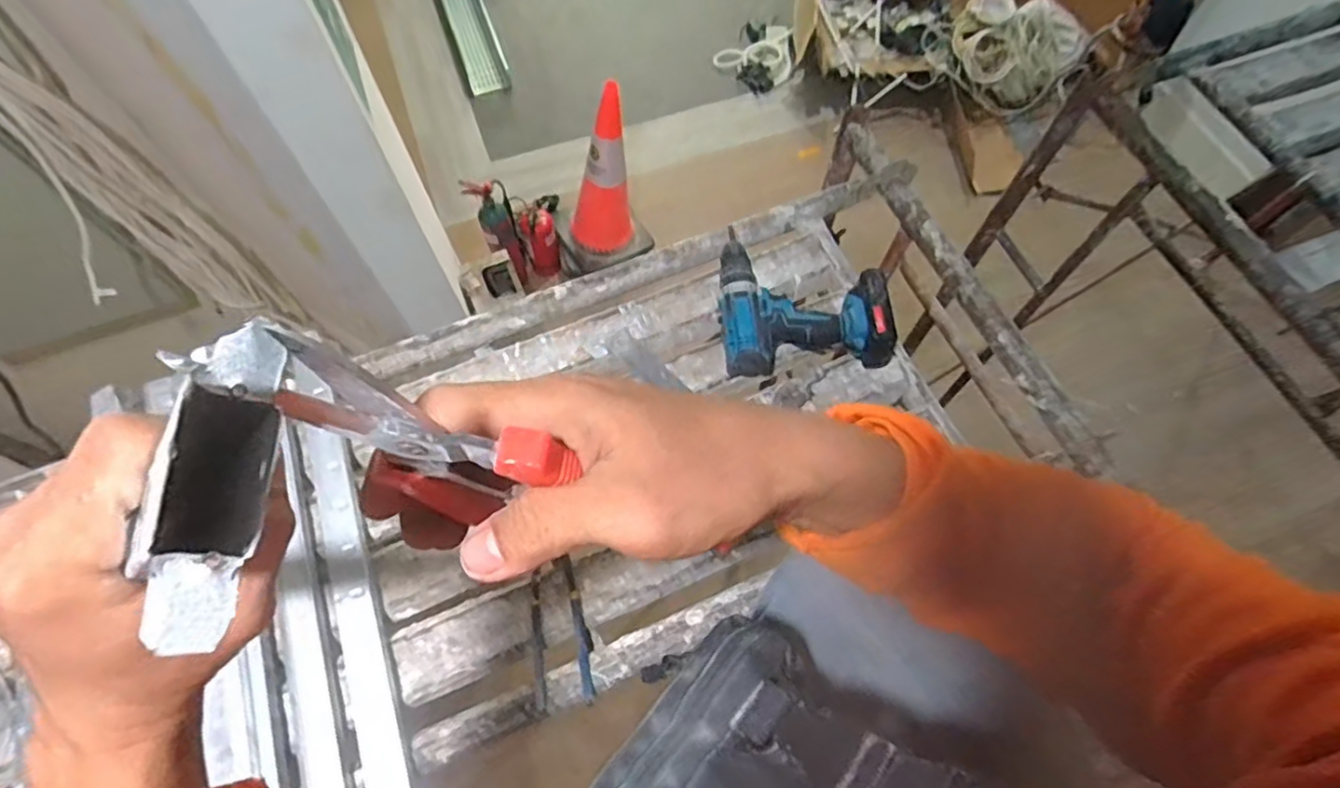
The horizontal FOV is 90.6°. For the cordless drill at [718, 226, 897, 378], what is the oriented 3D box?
[{"bbox_3d":[0.166,-0.125,0.851,0.205,0.087,0.197,-2,66,-2],"label":"cordless drill"}]

